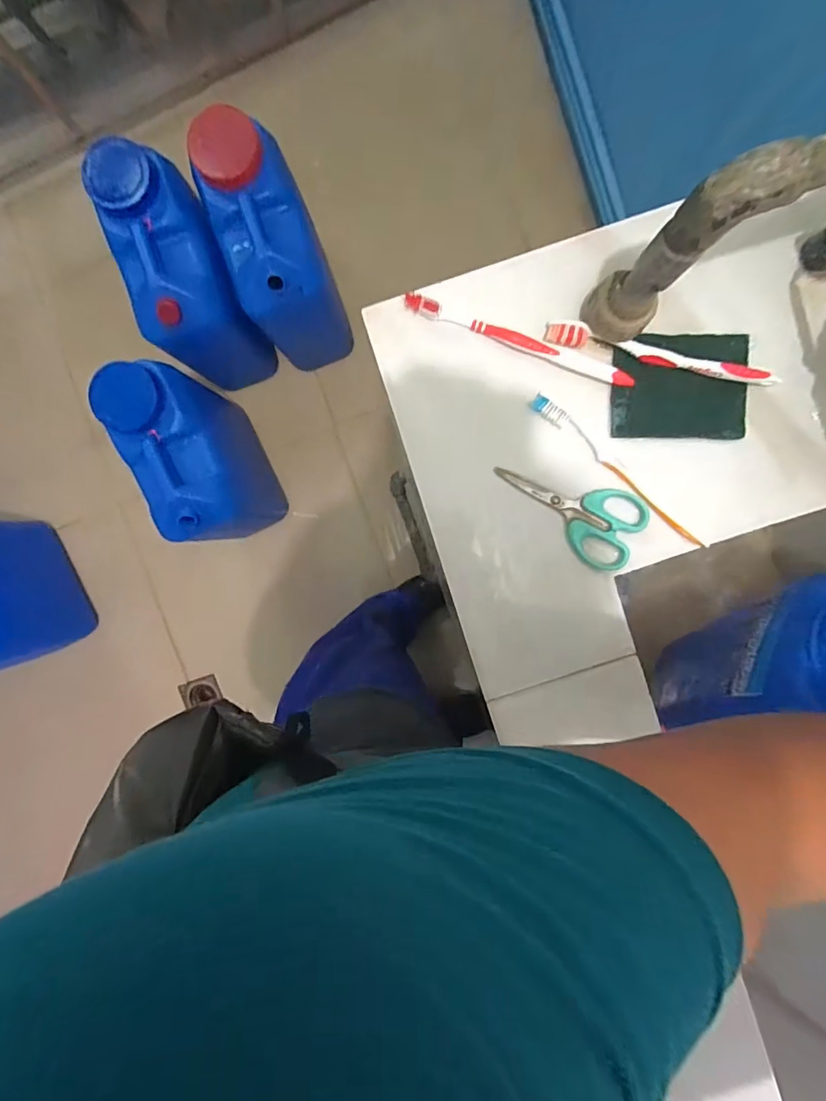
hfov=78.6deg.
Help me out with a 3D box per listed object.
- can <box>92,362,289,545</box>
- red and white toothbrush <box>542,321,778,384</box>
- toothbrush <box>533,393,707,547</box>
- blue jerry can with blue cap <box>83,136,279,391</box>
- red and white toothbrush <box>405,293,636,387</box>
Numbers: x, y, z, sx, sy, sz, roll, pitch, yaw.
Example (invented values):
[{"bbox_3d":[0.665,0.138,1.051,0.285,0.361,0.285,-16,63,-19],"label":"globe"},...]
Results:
[{"bbox_3d":[-0.436,-0.176,1.064,0.152,0.388,0.327,-22,92,2],"label":"can"},{"bbox_3d":[0.191,-0.150,0.386,0.178,0.009,0.017,13,93,1],"label":"red and white toothbrush"},{"bbox_3d":[0.164,-0.063,0.398,0.175,0.009,0.015,40,93,-1],"label":"toothbrush"},{"bbox_3d":[-0.442,-0.527,1.023,0.173,0.345,0.330,-19,92,2],"label":"blue jerry can with blue cap"},{"bbox_3d":[0.082,-0.162,0.392,0.185,0.010,0.012,20,93,0],"label":"red and white toothbrush"}]

